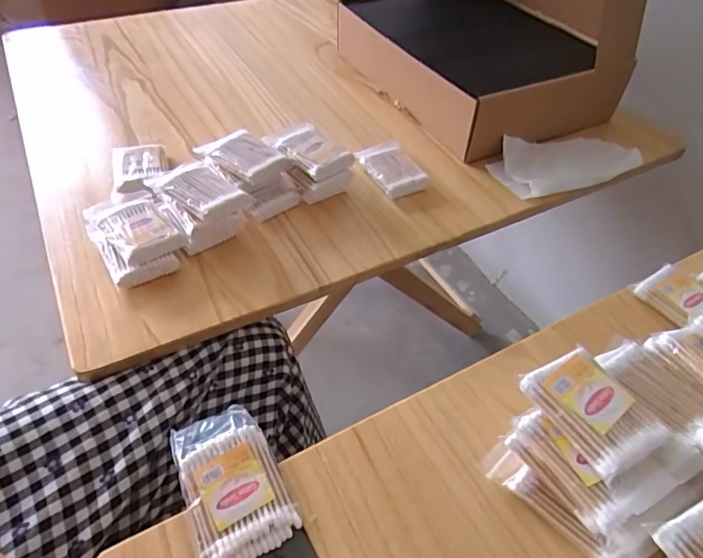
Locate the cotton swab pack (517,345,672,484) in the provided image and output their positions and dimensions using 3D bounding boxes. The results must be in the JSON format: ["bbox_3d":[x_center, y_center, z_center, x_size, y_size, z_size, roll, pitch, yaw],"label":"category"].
[{"bbox_3d":[0.146,0.080,0.302,0.052,0.017,0.072,-21,51,-22],"label":"cotton swab pack"}]

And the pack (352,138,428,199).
[{"bbox_3d":[0.044,-0.128,0.578,0.053,0.021,0.091,-20,51,-19],"label":"pack"}]

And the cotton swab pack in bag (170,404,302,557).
[{"bbox_3d":[-0.079,0.134,0.330,0.061,0.014,0.098,-21,52,-20],"label":"cotton swab pack in bag"}]

